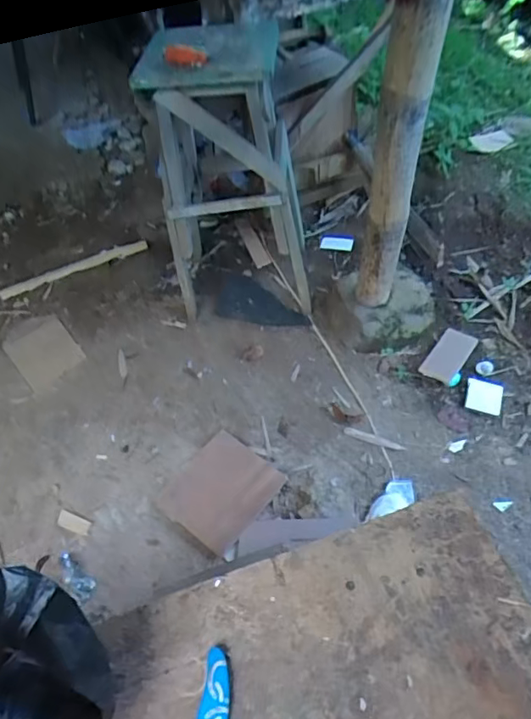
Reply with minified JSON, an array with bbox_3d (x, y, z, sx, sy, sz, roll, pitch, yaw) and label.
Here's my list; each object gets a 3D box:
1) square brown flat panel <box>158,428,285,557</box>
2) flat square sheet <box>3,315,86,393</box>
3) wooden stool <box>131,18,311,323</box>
[{"bbox_3d":[-0.106,0.318,1.299,0.219,0.015,0.247,30,64,25],"label":"square brown flat panel"},{"bbox_3d":[-0.670,-0.028,1.582,0.176,0.008,0.254,-38,54,-16],"label":"flat square sheet"},{"bbox_3d":[-0.096,-0.511,1.423,0.371,0.662,0.502,-5,55,4],"label":"wooden stool"}]

